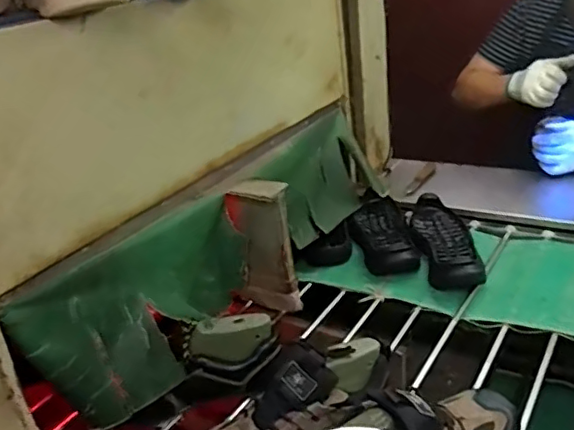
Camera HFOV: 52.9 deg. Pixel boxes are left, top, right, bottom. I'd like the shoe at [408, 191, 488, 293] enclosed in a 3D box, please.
[{"bbox_3d":[0.295,0.052,1.086,0.120,0.064,0.271,-2,27,9],"label":"shoe"}]

